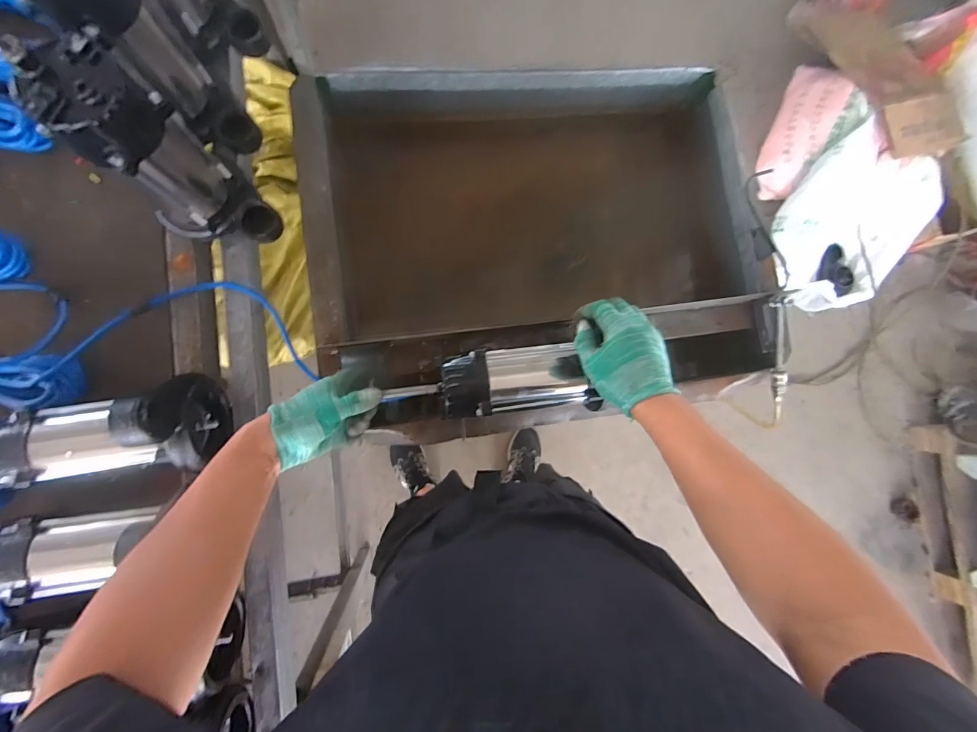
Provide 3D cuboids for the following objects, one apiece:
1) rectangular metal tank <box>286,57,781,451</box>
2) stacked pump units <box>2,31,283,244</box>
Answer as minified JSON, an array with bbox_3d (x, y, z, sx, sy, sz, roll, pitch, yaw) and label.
[{"bbox_3d":[0.085,-0.208,0.756,0.748,0.212,0.586,-10,86,-9],"label":"rectangular metal tank"},{"bbox_3d":[-0.356,-0.237,0.482,0.141,0.235,0.097,3,84,-8],"label":"stacked pump units"}]

